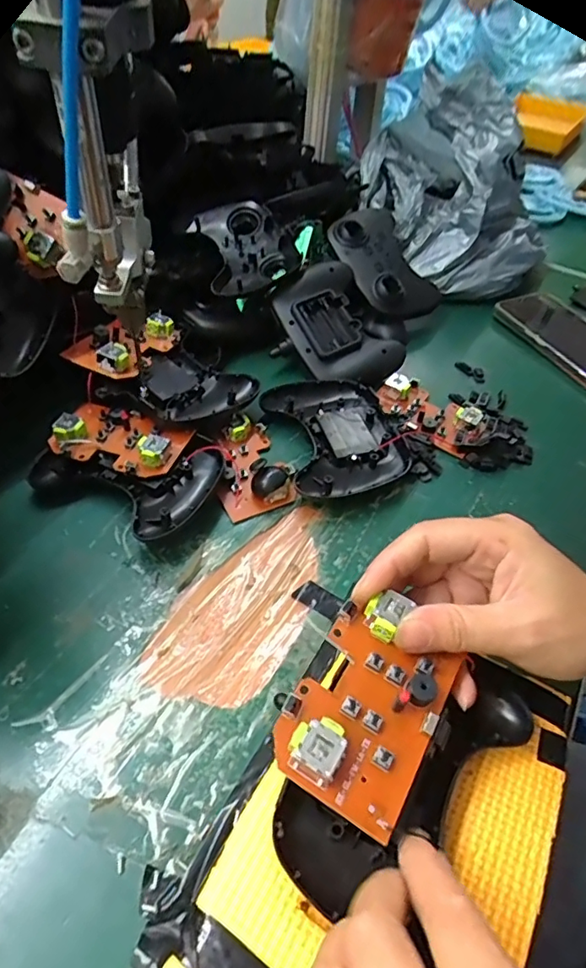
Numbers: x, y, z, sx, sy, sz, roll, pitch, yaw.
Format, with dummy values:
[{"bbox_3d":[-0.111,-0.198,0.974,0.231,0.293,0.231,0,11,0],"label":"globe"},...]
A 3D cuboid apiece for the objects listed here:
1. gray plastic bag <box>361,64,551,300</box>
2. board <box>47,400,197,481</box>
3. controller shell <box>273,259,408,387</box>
[{"bbox_3d":[0.177,-0.307,0.563,0.211,0.155,0.187,12,48,5],"label":"gray plastic bag"},{"bbox_3d":[-0.122,-0.032,0.380,0.089,0.025,0.052,15,49,8],"label":"board"},{"bbox_3d":[0.038,-0.134,0.465,0.085,0.028,0.115,-26,81,-9],"label":"controller shell"}]

